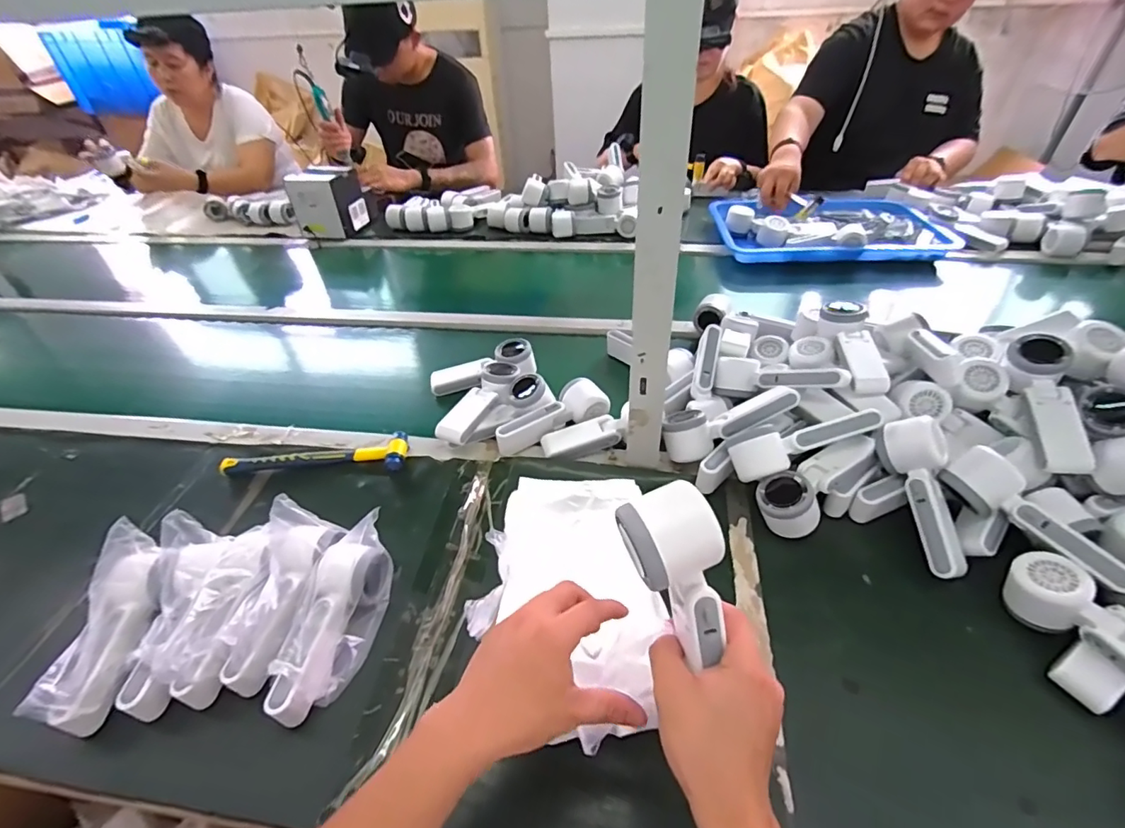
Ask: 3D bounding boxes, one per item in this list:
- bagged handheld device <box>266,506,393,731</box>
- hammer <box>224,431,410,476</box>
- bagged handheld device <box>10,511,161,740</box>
[{"bbox_3d":[-0.224,0.197,0.506,0.066,0.080,0.190,7,57,12],"label":"bagged handheld device"},{"bbox_3d":[-0.337,0.059,0.702,0.244,0.025,0.065,-3,42,0],"label":"hammer"},{"bbox_3d":[-0.427,0.194,0.486,0.062,0.054,0.179,-6,57,-3],"label":"bagged handheld device"}]

